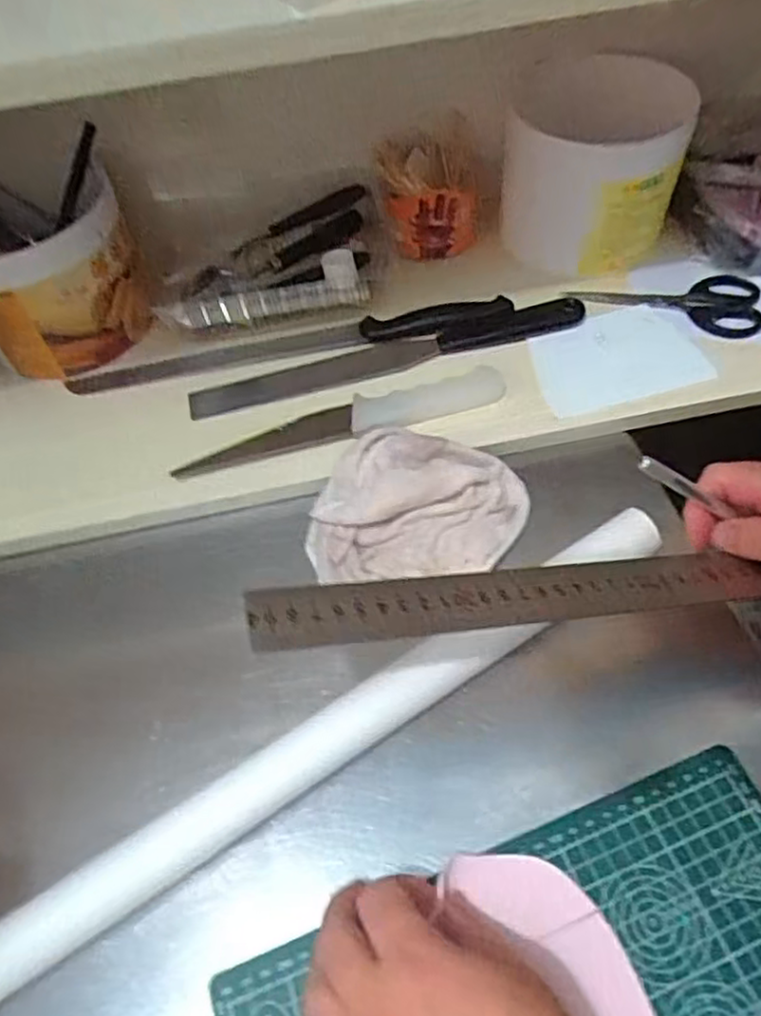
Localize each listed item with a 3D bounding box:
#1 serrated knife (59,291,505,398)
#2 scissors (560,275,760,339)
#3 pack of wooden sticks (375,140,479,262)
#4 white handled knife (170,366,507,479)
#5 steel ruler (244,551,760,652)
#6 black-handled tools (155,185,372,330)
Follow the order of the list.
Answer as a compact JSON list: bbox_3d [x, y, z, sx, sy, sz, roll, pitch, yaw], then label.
[{"bbox_3d":[-0.074,-0.134,0.560,0.356,0.013,0.025,-10,57,-2],"label":"serrated knife"},{"bbox_3d":[0.231,-0.167,0.566,0.153,0.006,0.069,4,57,7],"label":"scissors"},{"bbox_3d":[0.043,-0.264,0.594,0.084,0.079,0.052,-7,57,0],"label":"pack of wooden sticks"},{"bbox_3d":[-0.027,-0.064,0.512,0.245,0.011,0.034,-16,57,-6],"label":"white handled knife"},{"bbox_3d":[0.077,0.040,0.330,0.275,0.006,0.039,-3,34,-17],"label":"steel ruler"},{"bbox_3d":[-0.092,-0.212,0.593,0.175,0.042,0.134,-9,57,-1],"label":"black-handled tools"}]

